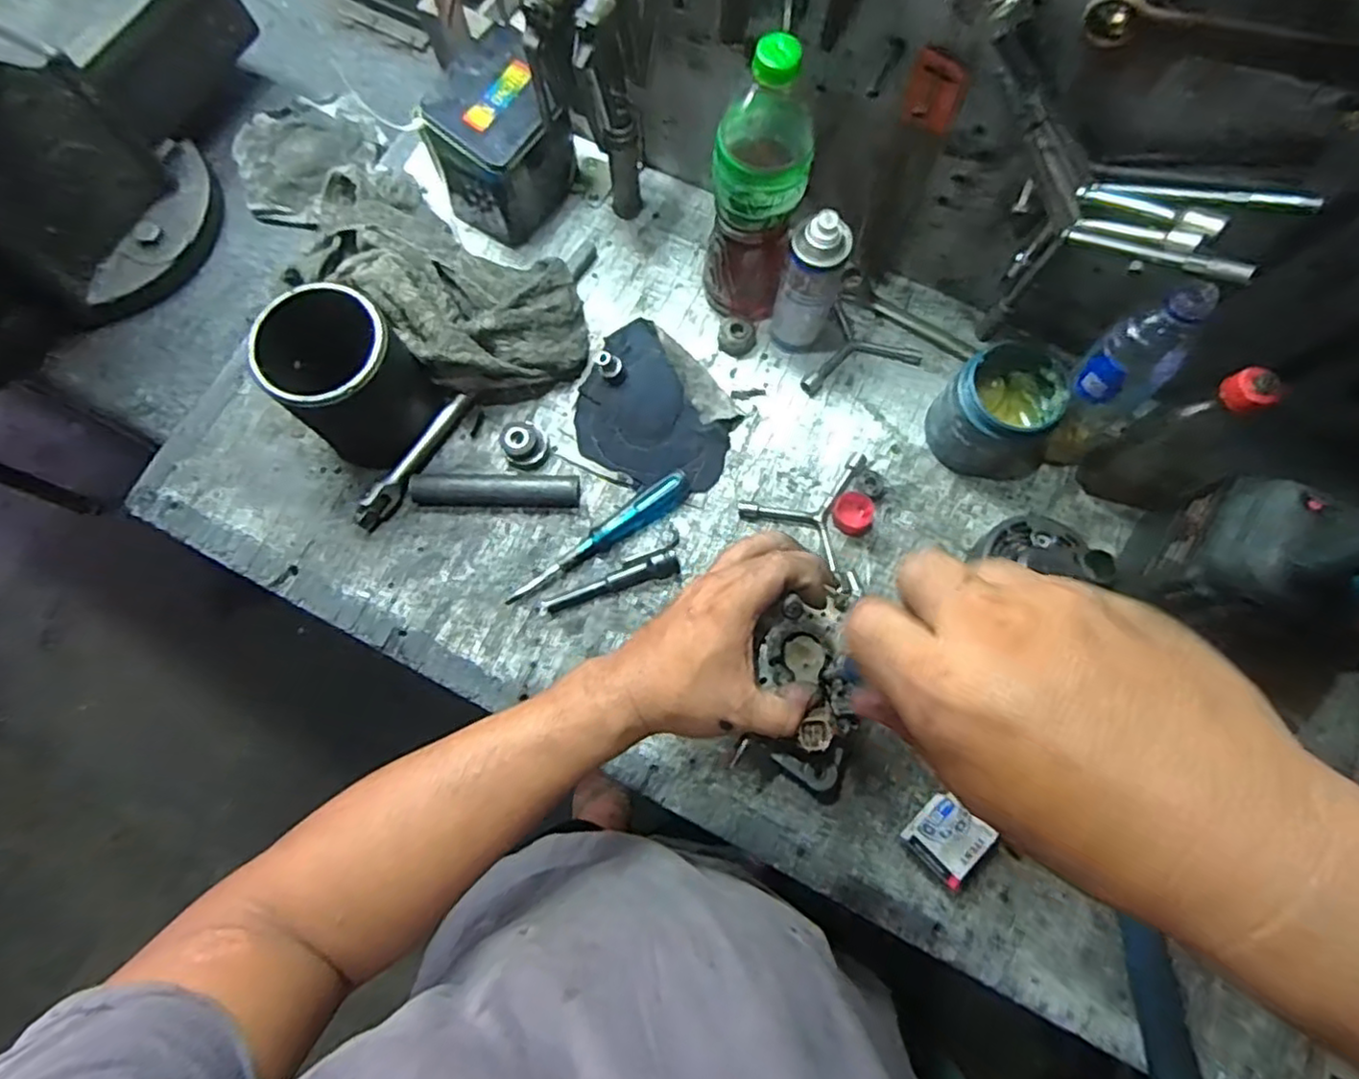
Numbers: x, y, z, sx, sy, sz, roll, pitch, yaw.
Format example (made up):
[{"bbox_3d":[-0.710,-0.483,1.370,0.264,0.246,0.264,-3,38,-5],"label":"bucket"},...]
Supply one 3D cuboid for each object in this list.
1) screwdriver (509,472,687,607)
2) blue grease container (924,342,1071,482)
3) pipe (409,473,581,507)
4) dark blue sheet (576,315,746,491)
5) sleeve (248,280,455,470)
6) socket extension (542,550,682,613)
[{"bbox_3d":[-0.075,-0.005,0.640,0.196,0.026,0.030,-33,79,-9],"label":"screwdriver"},{"bbox_3d":[0.305,-0.115,0.639,0.111,0.103,0.108,0,76,-2],"label":"blue grease container"},{"bbox_3d":[-0.174,-0.048,0.652,0.155,0.027,0.028,1,76,-2],"label":"pipe"},{"bbox_3d":[-0.019,-0.134,0.683,0.156,0.018,0.158,21,76,4],"label":"dark blue sheet"},{"bbox_3d":[-0.294,-0.145,0.620,0.109,0.139,0.109,0,76,-2],"label":"sleeve"},{"bbox_3d":[-0.062,0.042,0.636,0.130,0.022,0.024,-19,77,-6],"label":"socket extension"}]

